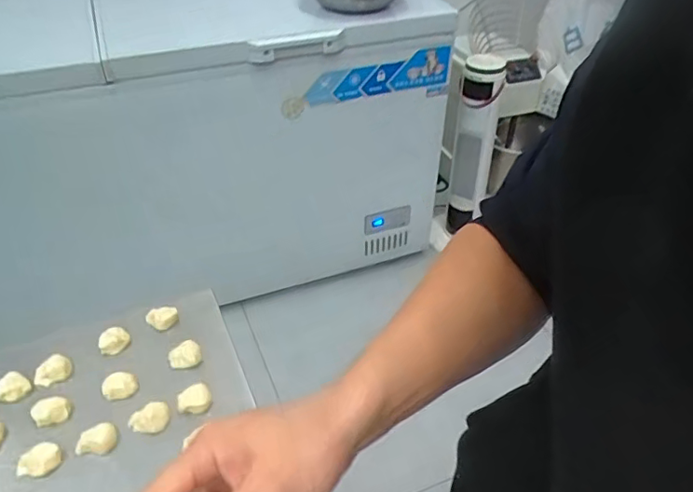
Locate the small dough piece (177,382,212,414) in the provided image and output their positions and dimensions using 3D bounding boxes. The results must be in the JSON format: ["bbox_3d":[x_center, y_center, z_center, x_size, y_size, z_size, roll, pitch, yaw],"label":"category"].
[{"bbox_3d":[-0.131,0.132,0.476,0.027,0.013,0.020,-13,41,-16],"label":"small dough piece"}]

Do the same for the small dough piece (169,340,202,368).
[{"bbox_3d":[-0.150,0.101,0.512,0.029,0.012,0.028,-14,41,-17],"label":"small dough piece"}]

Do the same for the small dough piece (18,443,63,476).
[{"bbox_3d":[-0.241,0.167,0.430,0.022,0.012,0.031,31,48,33],"label":"small dough piece"}]

